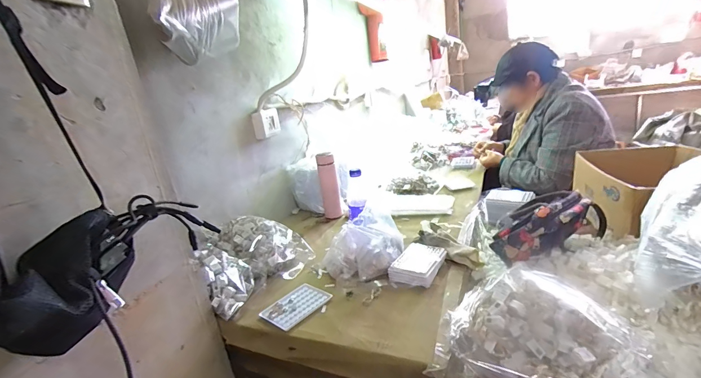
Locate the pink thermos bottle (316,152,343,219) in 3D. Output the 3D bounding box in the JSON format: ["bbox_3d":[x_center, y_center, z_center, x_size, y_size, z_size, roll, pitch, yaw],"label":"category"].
[{"bbox_3d":[-0.072,-0.009,1.198,0.063,0.215,0.055,-12,17,-10],"label":"pink thermos bottle"}]

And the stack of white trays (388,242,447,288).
[{"bbox_3d":[0.157,0.172,0.793,0.094,0.026,0.132,3,20,34],"label":"stack of white trays"}]

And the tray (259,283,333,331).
[{"bbox_3d":[-0.112,0.243,0.723,0.092,0.007,0.129,7,23,42],"label":"tray"}]

